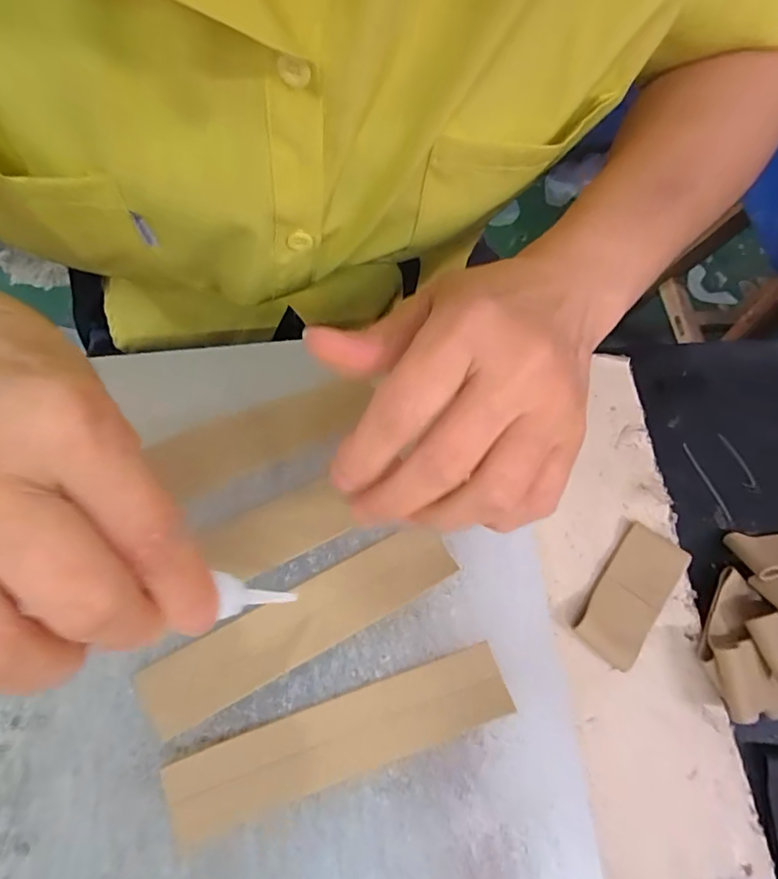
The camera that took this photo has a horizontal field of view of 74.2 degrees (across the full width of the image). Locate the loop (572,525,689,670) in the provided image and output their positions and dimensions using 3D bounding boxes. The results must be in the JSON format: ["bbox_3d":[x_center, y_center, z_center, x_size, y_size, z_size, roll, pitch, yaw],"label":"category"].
[{"bbox_3d":[0.107,0.068,0.228,0.027,0.007,0.059,35,72,13],"label":"loop"}]

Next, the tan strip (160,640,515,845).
[{"bbox_3d":[-0.018,0.110,0.191,0.125,0.005,0.027,-18,69,-7],"label":"tan strip"}]

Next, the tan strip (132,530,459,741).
[{"bbox_3d":[-0.036,0.073,0.205,0.129,0.005,0.027,-27,71,-10],"label":"tan strip"}]

